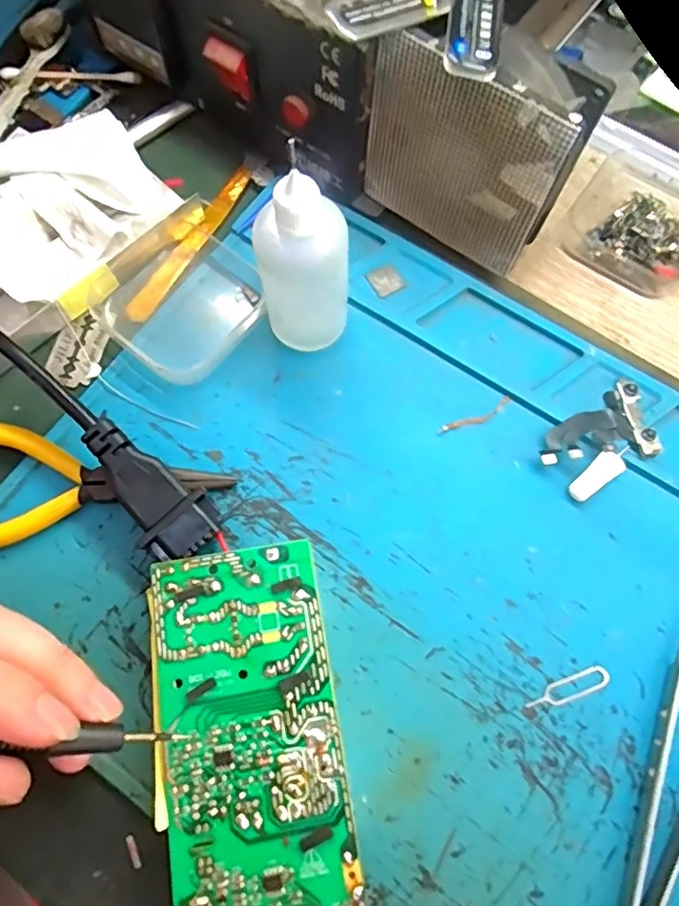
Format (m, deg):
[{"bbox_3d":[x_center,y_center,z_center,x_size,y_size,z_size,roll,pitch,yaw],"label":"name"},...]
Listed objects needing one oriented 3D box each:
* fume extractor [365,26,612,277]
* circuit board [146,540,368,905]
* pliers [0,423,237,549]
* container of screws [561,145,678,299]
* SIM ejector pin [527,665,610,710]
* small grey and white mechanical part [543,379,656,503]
[{"bbox_3d":[0.051,-0.120,0.238,0.079,0.087,0.030,33,74,10],"label":"fume extractor"},{"bbox_3d":[-0.028,0.101,0.197,0.057,0.027,0.132,-10,72,-4],"label":"circuit board"},{"bbox_3d":[-0.109,0.014,0.234,0.127,0.013,0.051,1,72,0],"label":"pliers"},{"bbox_3d":[0.145,-0.113,0.276,0.062,0.021,0.063,33,74,10],"label":"container of screws"},{"bbox_3d":[0.084,0.086,0.213,0.032,0.004,0.008,-19,73,-6],"label":"SIM ejector pin"},{"bbox_3d":[0.109,-0.005,0.240,0.052,0.009,0.031,-33,75,-11],"label":"small grey and white mechanical part"}]

